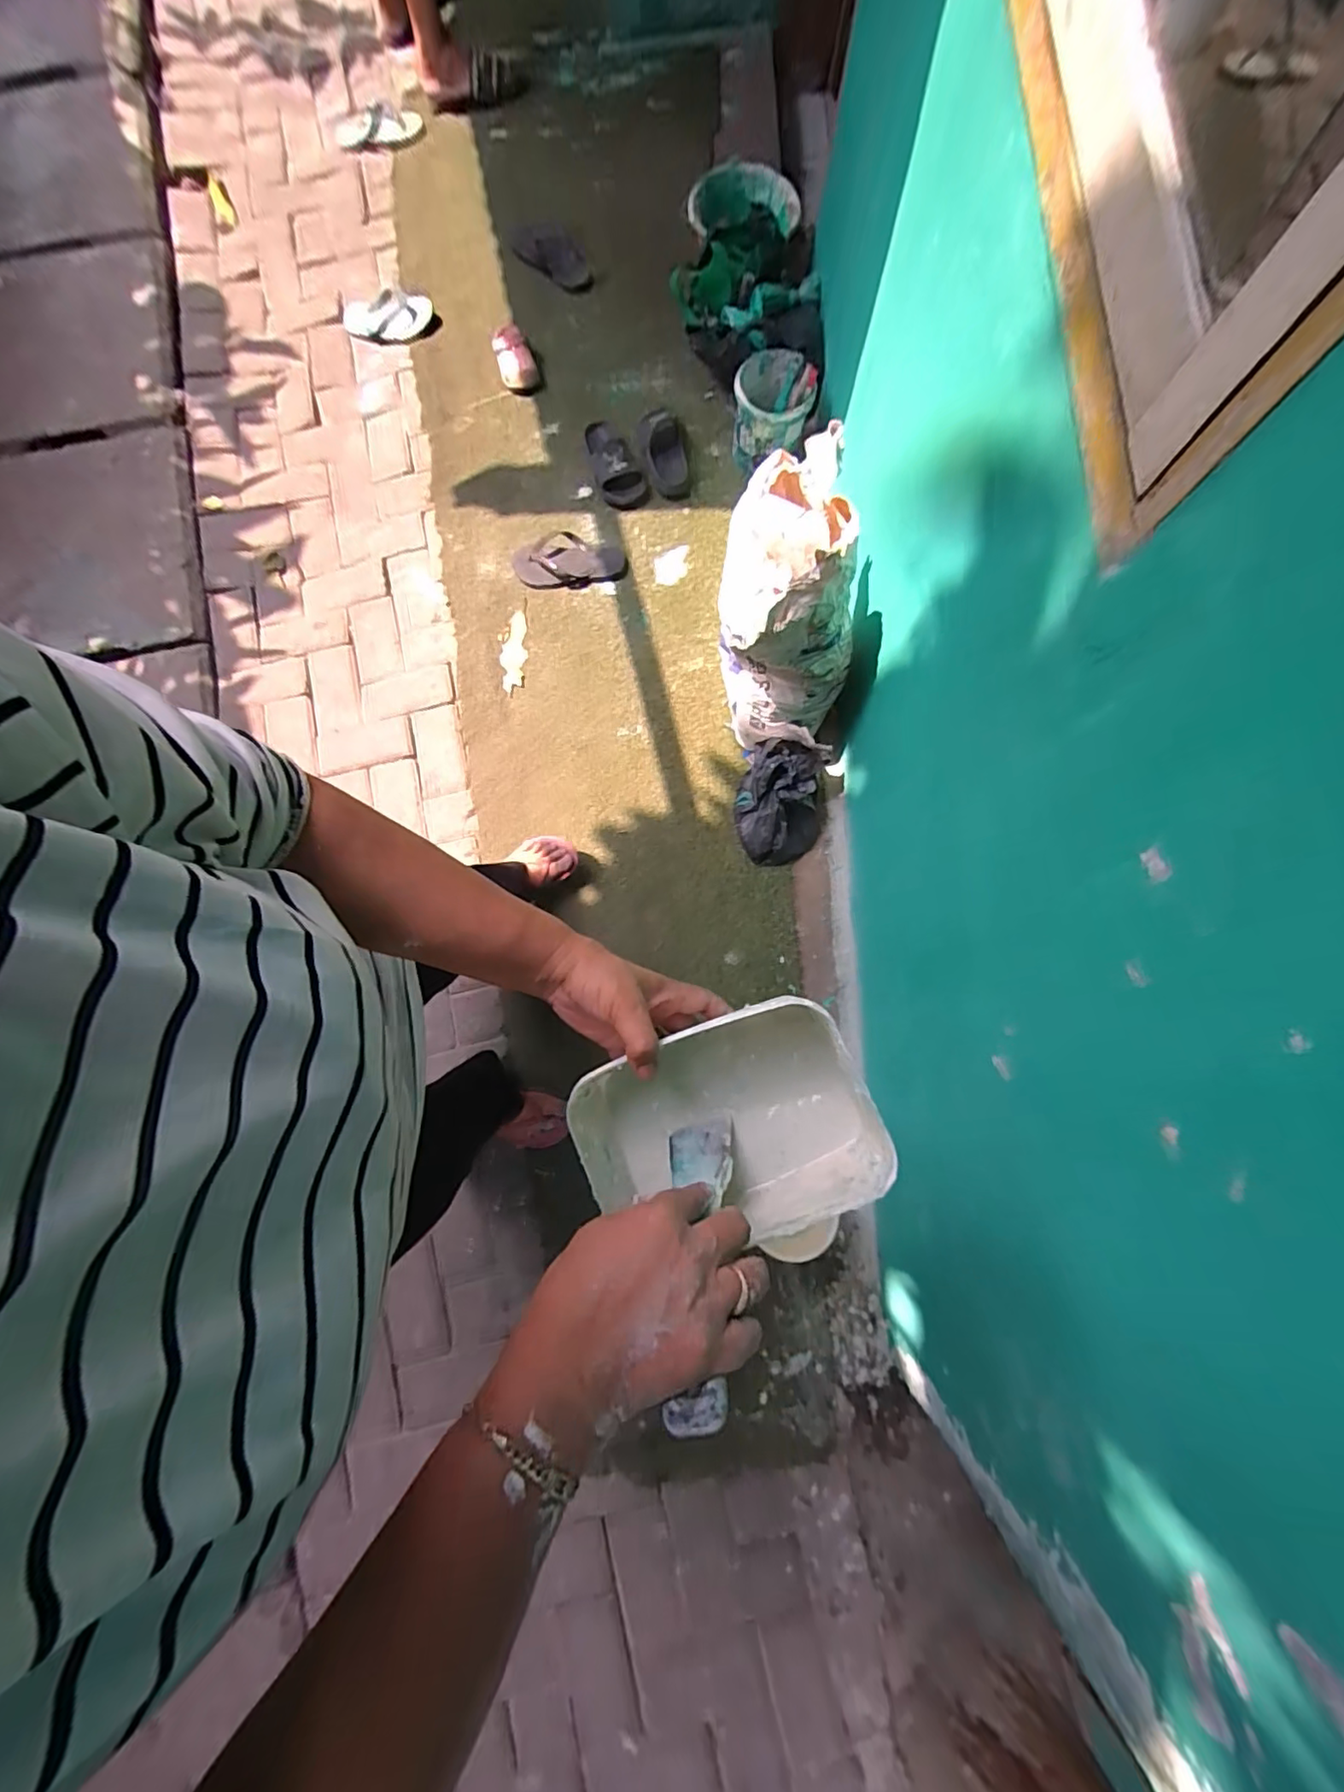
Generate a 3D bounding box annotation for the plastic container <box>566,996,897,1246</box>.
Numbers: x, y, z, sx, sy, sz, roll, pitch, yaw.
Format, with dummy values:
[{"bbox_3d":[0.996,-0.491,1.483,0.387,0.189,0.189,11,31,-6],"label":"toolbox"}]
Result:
[{"bbox_3d":[0.041,0.162,0.426,0.200,0.078,0.143,-20,80,-2],"label":"plastic container"}]

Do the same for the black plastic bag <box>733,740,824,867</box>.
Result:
[{"bbox_3d":[0.213,-0.177,1.134,0.167,0.124,0.218,1,79,1],"label":"black plastic bag"}]

